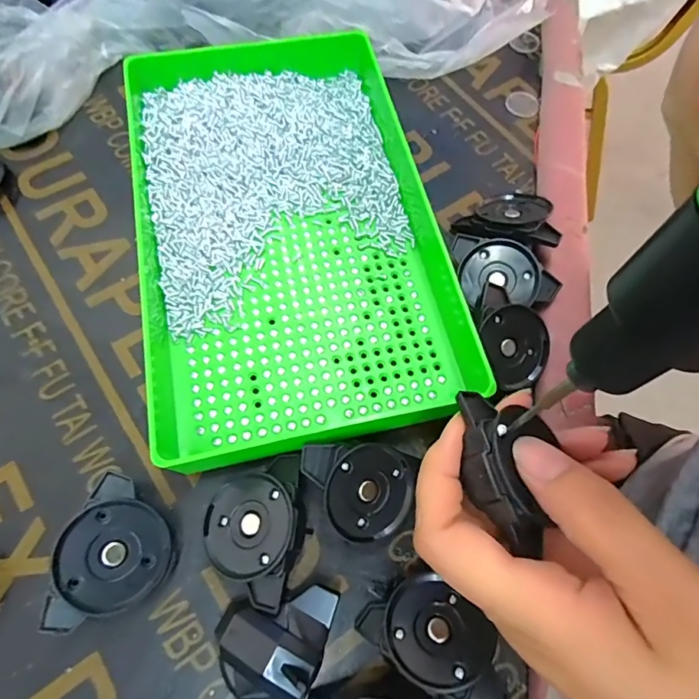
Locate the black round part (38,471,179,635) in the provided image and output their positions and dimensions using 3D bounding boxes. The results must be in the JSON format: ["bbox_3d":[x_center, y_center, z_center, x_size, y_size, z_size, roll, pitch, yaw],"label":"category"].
[{"bbox_3d":[-0.103,0.082,0.195,0.048,0.017,0.052,-11,77,-31],"label":"black round part"}]

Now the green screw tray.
[{"bbox_3d":[-0.033,-0.070,0.260,0.160,0.029,0.239,-9,69,-7],"label":"green screw tray"}]

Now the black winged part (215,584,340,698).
[{"bbox_3d":[-0.033,0.119,0.186,0.041,0.020,0.058,31,70,9],"label":"black winged part"}]

